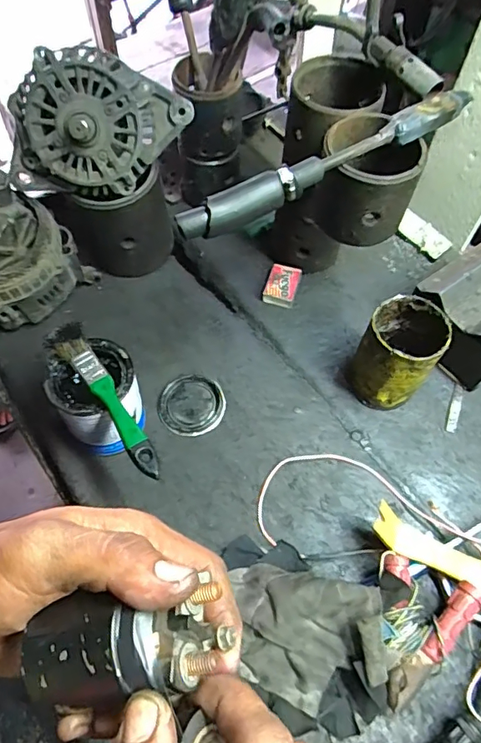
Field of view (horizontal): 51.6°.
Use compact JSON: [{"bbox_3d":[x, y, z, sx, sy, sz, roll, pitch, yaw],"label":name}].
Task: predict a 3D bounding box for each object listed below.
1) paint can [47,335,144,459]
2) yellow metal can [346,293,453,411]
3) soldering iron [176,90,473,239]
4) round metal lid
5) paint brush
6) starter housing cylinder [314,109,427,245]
[{"bbox_3d":[-0.144,0.032,0.515,0.082,0.117,0.090,0,62,-1],"label":"paint can"},{"bbox_3d":[0.167,-0.018,0.529,0.074,0.116,0.086,31,66,15],"label":"yellow metal can"},{"bbox_3d":[0.072,-0.169,0.406,0.266,0.035,0.027,-27,65,-14],"label":"soldering iron"},{"bbox_3d":[-0.056,0.037,0.569,0.073,0.006,0.074,0,62,-1],"label":"round metal lid"},{"bbox_3d":[-0.123,0.024,0.450,0.032,0.015,0.173,-32,67,-17],"label":"paint brush"},{"bbox_3d":[0.115,-0.176,0.457,0.087,0.080,0.094,12,62,5],"label":"starter housing cylinder"}]

